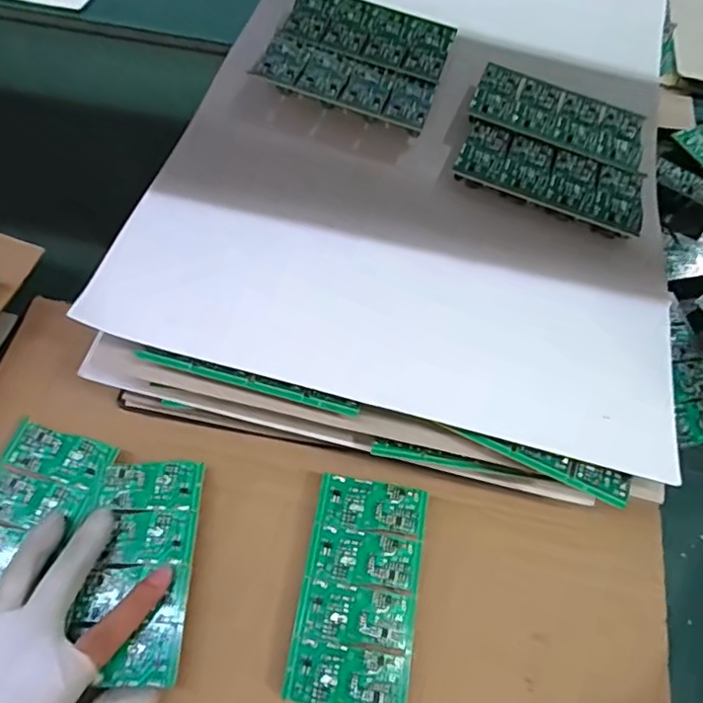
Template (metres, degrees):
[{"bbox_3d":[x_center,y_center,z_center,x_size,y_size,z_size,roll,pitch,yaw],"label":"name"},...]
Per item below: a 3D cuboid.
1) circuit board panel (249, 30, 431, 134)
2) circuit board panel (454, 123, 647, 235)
[{"bbox_3d":[-0.004,-0.208,0.432,0.133,0.007,0.060,21,57,3],"label":"circuit board panel"},{"bbox_3d":[0.145,-0.128,0.406,0.131,0.012,0.063,19,63,8],"label":"circuit board panel"}]

